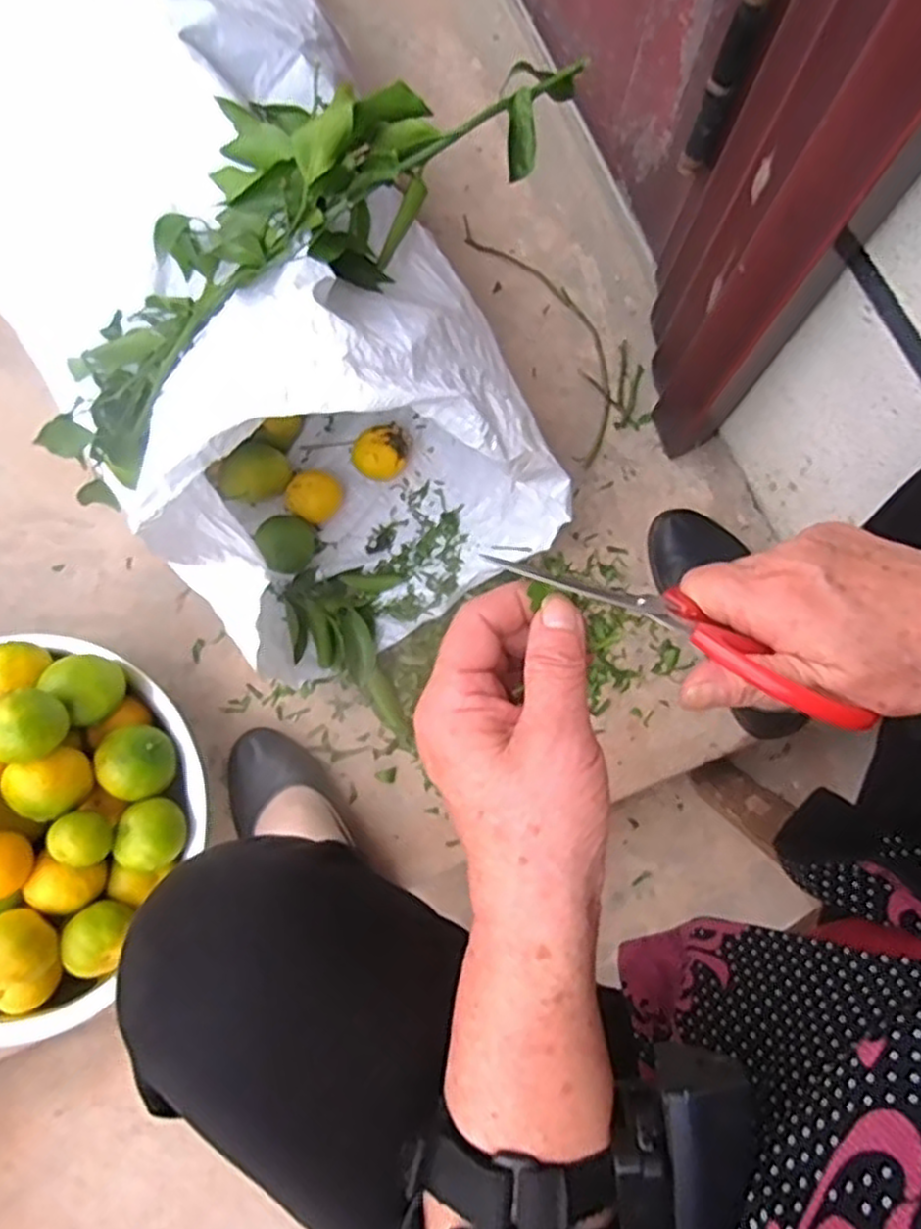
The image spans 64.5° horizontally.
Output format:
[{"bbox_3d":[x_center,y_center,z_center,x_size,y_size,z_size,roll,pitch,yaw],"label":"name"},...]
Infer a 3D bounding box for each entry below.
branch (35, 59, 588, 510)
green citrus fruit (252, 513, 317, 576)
[{"bbox_3d":[-0.164,-0.288,0.563,0.499,0.123,0.178,-31,80,21],"label":"branch"},{"bbox_3d":[-0.173,-0.071,0.734,0.057,0.051,0.055,-35,82,-7],"label":"green citrus fruit"}]

